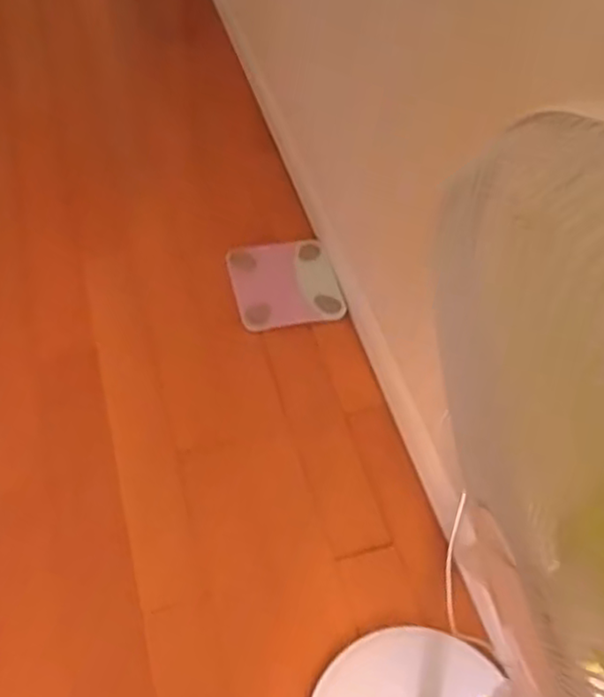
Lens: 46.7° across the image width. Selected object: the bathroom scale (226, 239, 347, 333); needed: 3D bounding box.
[{"bbox_3d":[-0.034,-0.159,1.740,0.269,0.032,0.270,-3,51,-18],"label":"bathroom scale"}]

